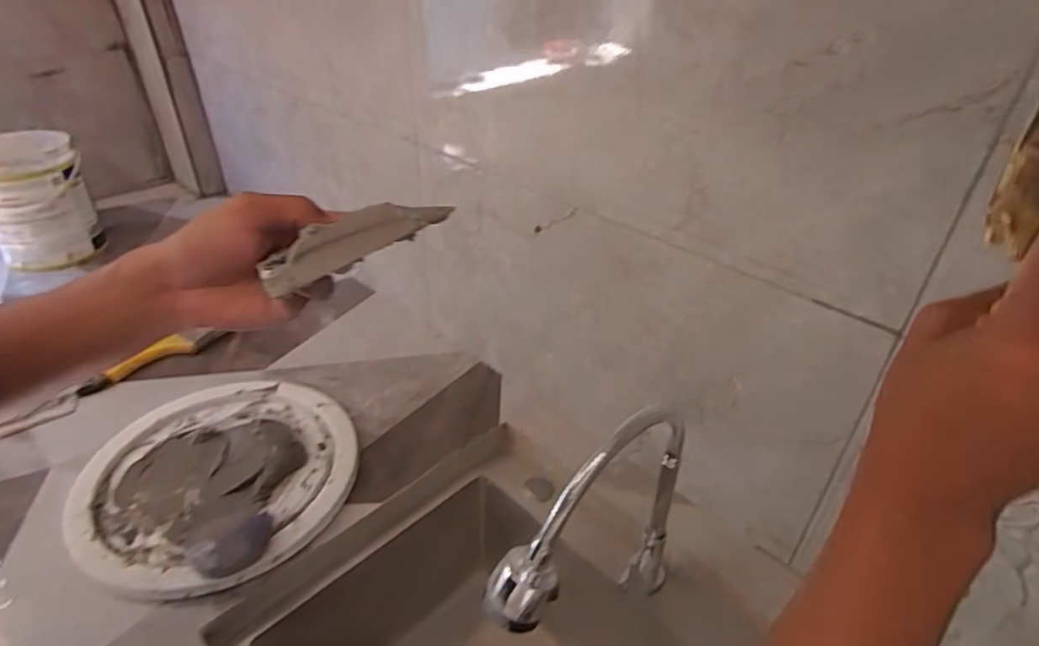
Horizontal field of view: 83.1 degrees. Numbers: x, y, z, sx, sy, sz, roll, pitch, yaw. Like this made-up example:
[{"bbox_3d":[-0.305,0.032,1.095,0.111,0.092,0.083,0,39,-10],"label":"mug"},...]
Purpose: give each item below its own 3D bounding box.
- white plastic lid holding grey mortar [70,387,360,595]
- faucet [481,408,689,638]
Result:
[{"bbox_3d":[-0.344,0.164,0.680,0.291,0.043,0.286,-10,38,-14],"label":"white plastic lid holding grey mortar"},{"bbox_3d":[0.079,0.181,0.515,0.253,0.249,0.045,-26,44,-32],"label":"faucet"}]

